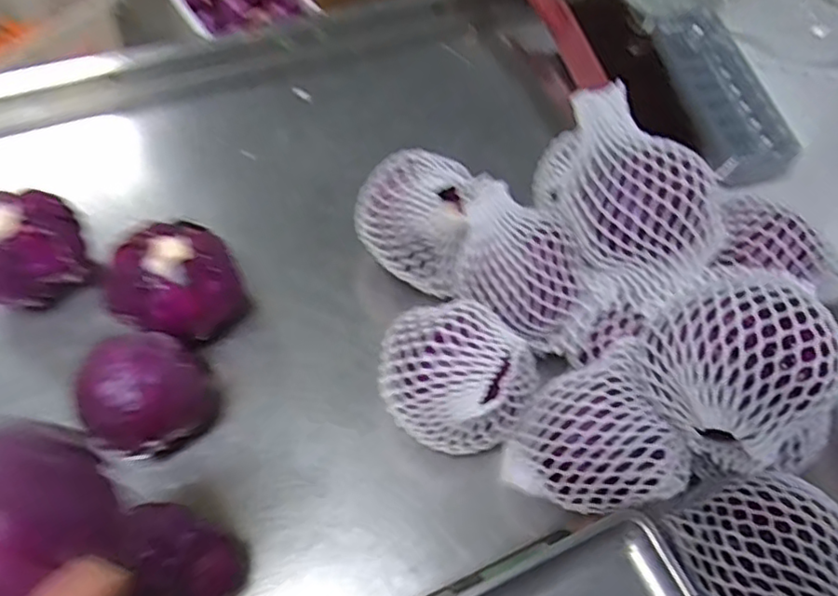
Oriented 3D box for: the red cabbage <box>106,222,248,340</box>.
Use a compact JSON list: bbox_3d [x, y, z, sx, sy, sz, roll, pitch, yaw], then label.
[{"bbox_3d":[-0.216,-0.010,0.568,0.092,0.102,0.101,2,60,-3],"label":"red cabbage"}]

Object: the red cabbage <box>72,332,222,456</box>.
[{"bbox_3d":[-0.224,0.080,0.514,0.099,0.097,0.085,-32,67,-21],"label":"red cabbage"}]

